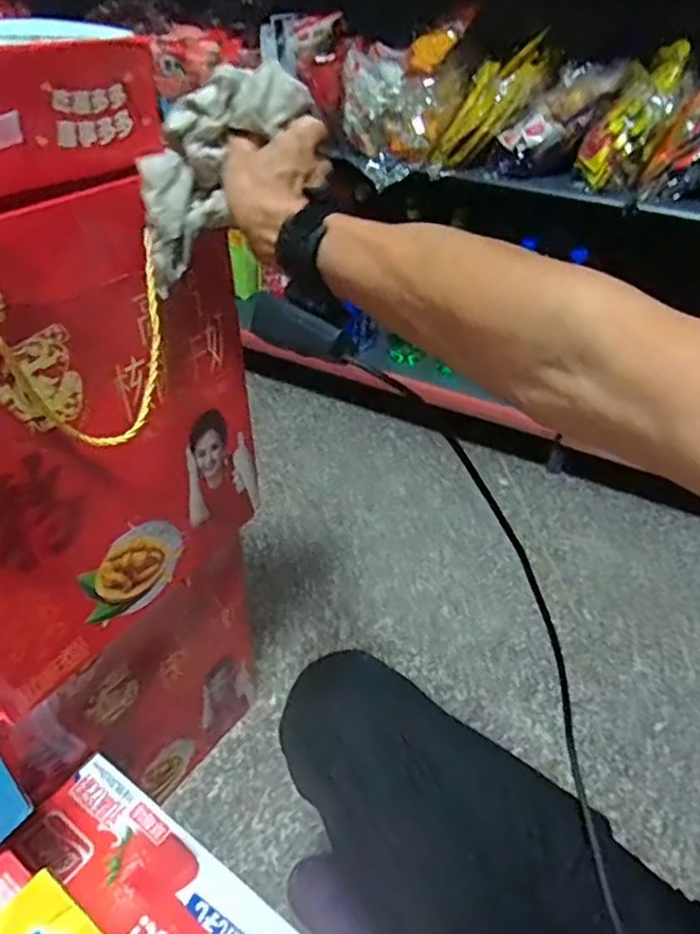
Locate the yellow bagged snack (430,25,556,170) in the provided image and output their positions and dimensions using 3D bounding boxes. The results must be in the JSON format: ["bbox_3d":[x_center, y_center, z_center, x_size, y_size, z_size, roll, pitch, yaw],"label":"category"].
[{"bbox_3d":[0.260,-0.669,1.221,0.090,0.257,0.106,36,34,-21],"label":"yellow bagged snack"}]

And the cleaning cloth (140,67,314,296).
[{"bbox_3d":[-0.103,-0.228,0.492,0.046,0.065,0.193,30,85,29],"label":"cleaning cloth"}]

